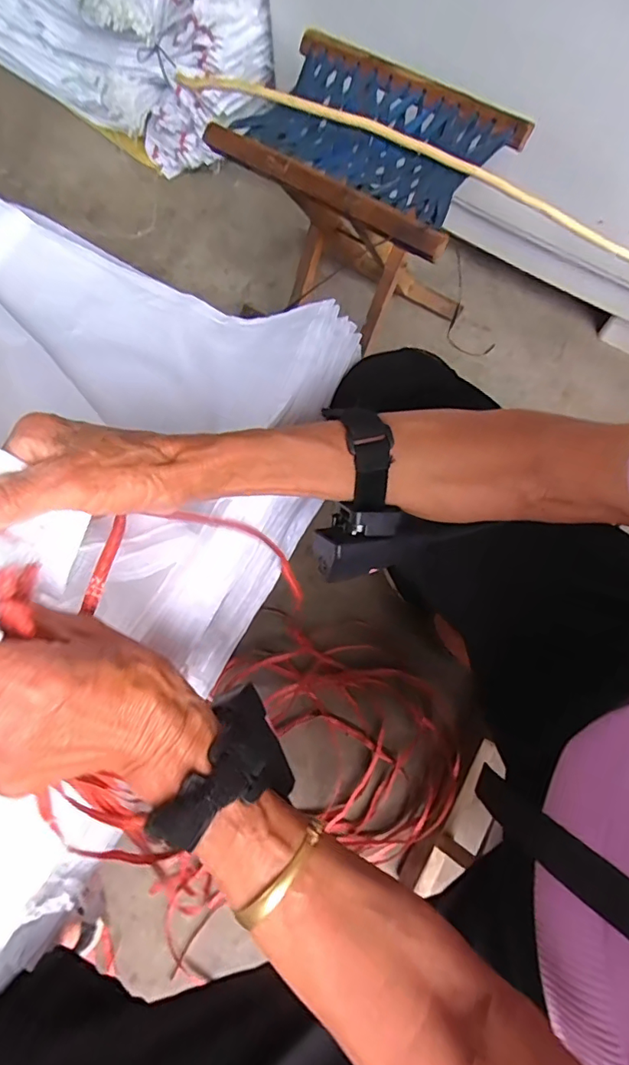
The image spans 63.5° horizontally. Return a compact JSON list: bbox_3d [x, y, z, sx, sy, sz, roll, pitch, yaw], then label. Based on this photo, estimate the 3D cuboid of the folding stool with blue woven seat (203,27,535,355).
[{"bbox_3d":[0.071,-0.408,0.697,0.322,0.279,0.205,33,75,11],"label":"folding stool with blue woven seat"}]

